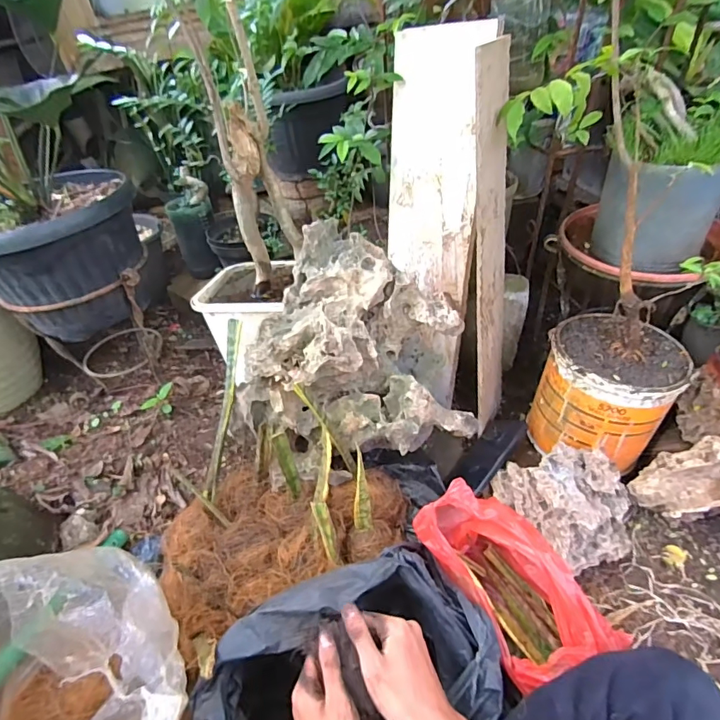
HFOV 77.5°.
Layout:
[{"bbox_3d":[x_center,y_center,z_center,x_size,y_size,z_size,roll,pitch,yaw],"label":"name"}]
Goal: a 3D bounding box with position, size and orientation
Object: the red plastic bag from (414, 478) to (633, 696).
[{"bbox_3d":[0.188,0.268,0.553,0.131,0.162,0.223,-27,45,-21],"label":"red plastic bag"}]

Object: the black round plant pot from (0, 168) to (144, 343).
[{"bbox_3d":[-0.493,-0.169,0.763,0.259,0.194,0.217,-29,46,-23],"label":"black round plant pot"}]

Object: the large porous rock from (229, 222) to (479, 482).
[{"bbox_3d":[-0.022,-0.003,0.653,0.329,0.263,0.233,-13,42,-6],"label":"large porous rock"}]

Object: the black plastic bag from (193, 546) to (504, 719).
[{"bbox_3d":[0.000,0.364,0.475,0.322,0.140,0.227,-22,44,-16],"label":"black plastic bag"}]

